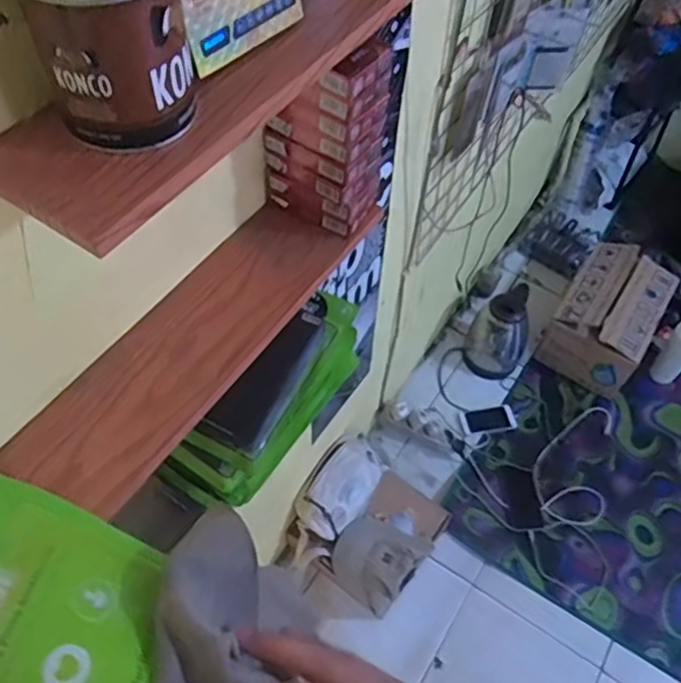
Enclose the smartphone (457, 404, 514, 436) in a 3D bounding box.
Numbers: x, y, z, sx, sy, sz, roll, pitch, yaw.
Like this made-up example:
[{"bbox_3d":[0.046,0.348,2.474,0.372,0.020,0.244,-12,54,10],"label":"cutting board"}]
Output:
[{"bbox_3d":[0.376,0.202,1.637,0.134,0.013,0.073,-13,58,-5],"label":"smartphone"}]

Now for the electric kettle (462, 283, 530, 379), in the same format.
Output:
[{"bbox_3d":[0.423,-0.039,1.694,0.148,0.226,0.180,18,56,8],"label":"electric kettle"}]

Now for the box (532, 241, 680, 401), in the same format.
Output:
[{"bbox_3d":[0.730,-0.075,1.752,0.240,0.186,0.348,30,59,17],"label":"box"}]

